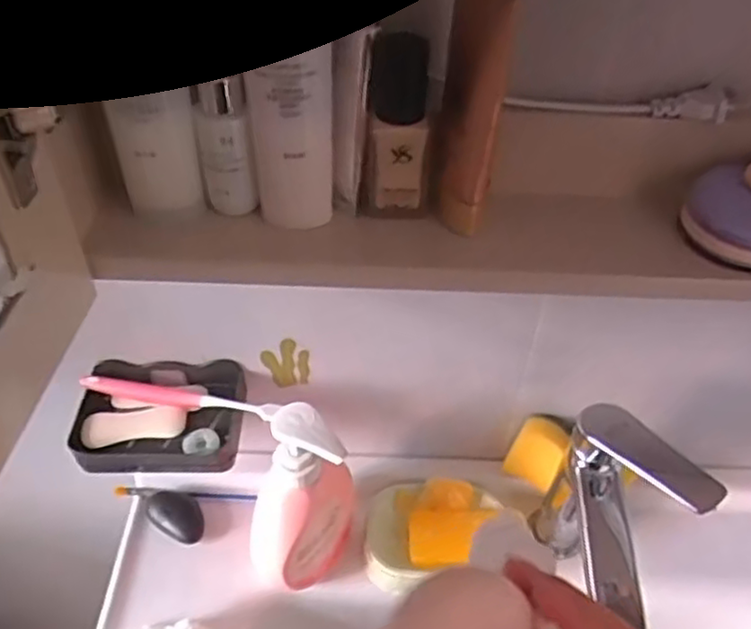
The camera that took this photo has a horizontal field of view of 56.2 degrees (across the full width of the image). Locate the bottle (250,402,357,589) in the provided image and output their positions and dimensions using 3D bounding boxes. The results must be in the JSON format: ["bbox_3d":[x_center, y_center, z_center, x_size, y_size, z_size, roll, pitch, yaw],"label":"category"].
[{"bbox_3d":[-0.058,0.147,0.564,0.085,0.204,0.081,-3,44,-5],"label":"bottle"}]

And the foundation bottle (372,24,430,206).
[{"bbox_3d":[0.014,-0.108,0.400,0.033,0.097,0.024,3,44,1],"label":"foundation bottle"}]

